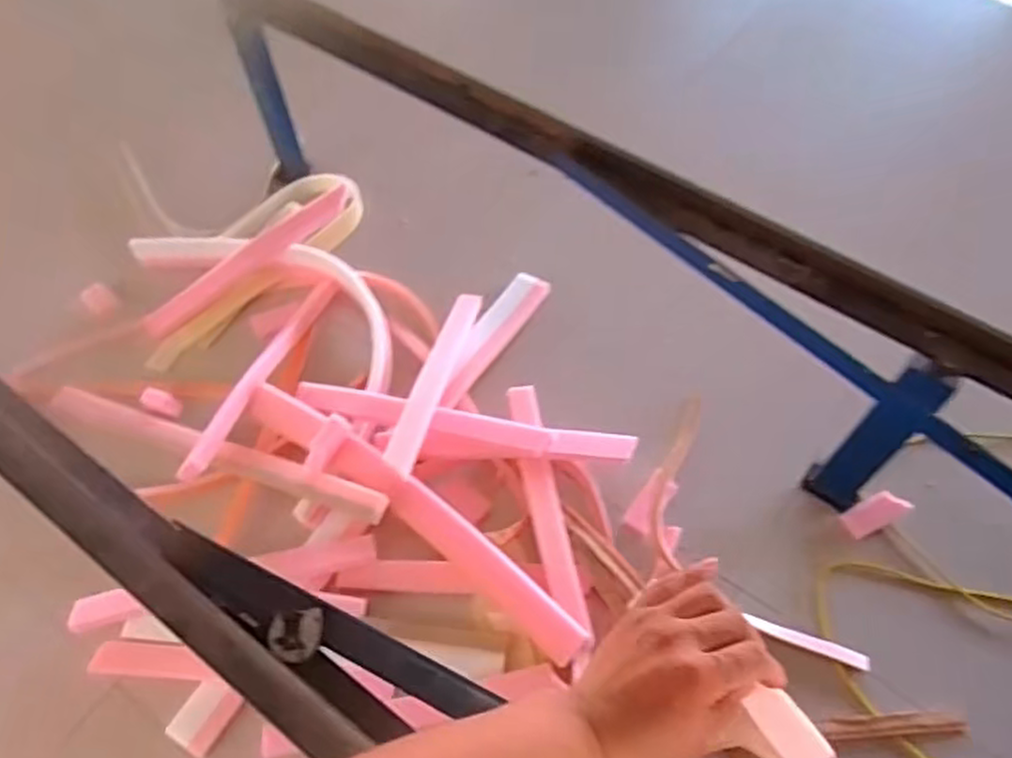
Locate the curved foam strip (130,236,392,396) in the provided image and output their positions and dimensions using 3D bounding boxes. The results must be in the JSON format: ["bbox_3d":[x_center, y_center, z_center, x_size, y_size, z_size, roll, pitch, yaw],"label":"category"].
[{"bbox_3d":[-0.505,-0.212,1.652,0.694,0.055,0.216,28,61,15],"label":"curved foam strip"}]

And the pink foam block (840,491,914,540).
[{"bbox_3d":[0.708,0.254,1.430,0.132,0.021,0.060,-23,61,-15],"label":"pink foam block"}]

